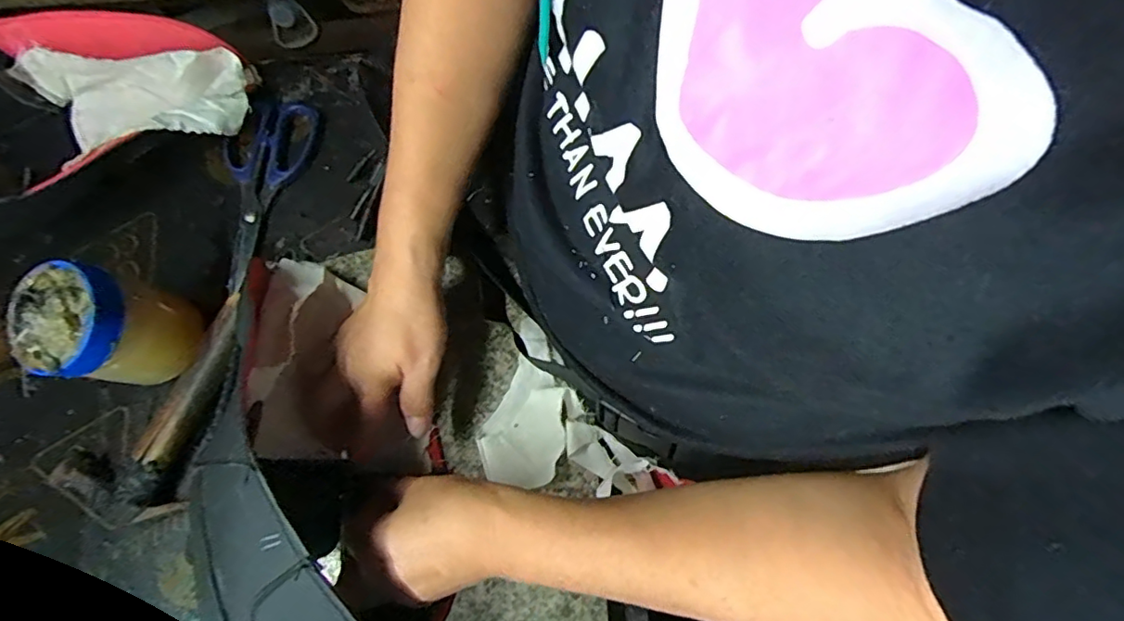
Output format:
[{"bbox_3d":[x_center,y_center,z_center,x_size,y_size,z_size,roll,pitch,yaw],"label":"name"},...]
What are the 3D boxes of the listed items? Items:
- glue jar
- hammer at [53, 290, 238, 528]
[{"bbox_3d":[-0.318,0.017,0.411,0.068,0.117,0.072,0,74,1],"label":"glue jar"},{"bbox_3d":[-0.307,0.069,0.438,0.088,0.028,0.169,16,75,5],"label":"hammer"}]

